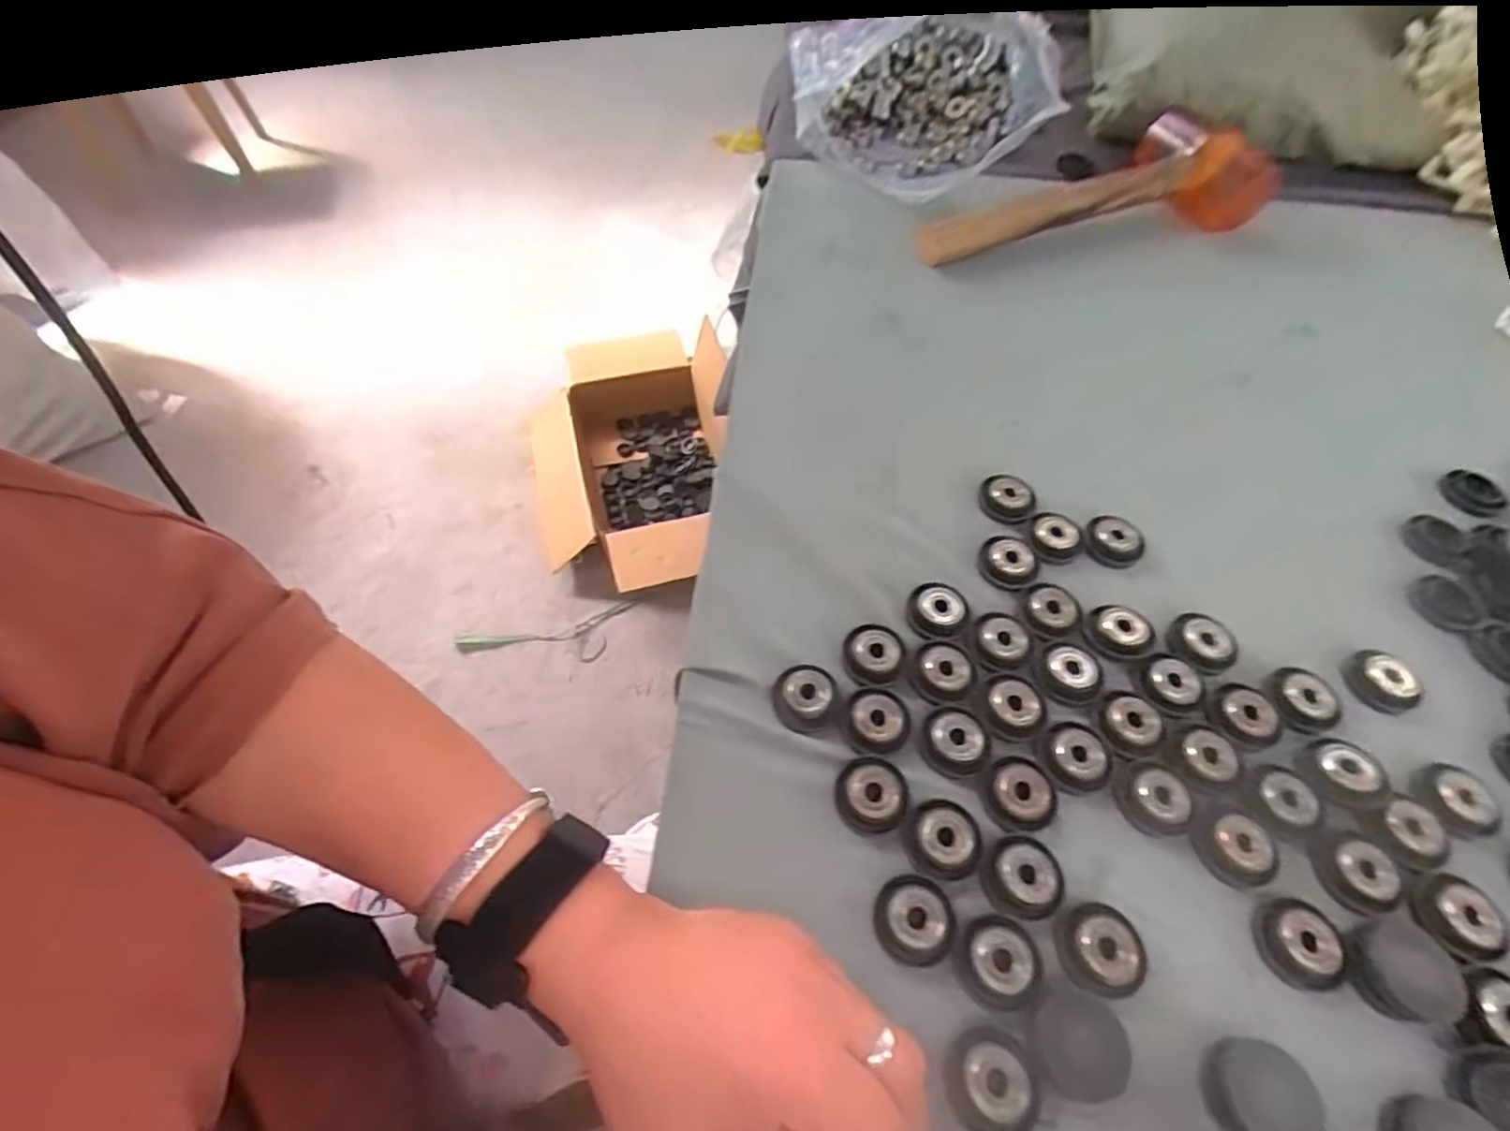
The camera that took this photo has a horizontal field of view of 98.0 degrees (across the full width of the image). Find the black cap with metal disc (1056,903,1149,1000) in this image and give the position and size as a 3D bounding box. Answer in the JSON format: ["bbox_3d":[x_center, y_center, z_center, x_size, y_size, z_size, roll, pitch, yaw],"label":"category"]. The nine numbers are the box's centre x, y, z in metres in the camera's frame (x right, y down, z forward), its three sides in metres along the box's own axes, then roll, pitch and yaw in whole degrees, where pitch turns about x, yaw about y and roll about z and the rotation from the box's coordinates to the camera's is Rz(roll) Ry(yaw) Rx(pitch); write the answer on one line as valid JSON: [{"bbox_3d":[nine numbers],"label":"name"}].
[{"bbox_3d":[0.134,0.149,0.255,0.028,0.011,0.030,2,57,-3],"label":"black cap with metal disc"}]

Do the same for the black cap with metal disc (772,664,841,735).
[{"bbox_3d":[0.024,0.062,0.307,0.031,0.008,0.031,2,57,-3],"label":"black cap with metal disc"}]

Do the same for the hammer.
[{"bbox_3d":[0.271,-0.274,0.507,0.286,0.049,0.113,-27,62,-20],"label":"hammer"}]

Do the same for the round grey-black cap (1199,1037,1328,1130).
[{"bbox_3d":[0.178,0.185,0.230,0.031,0.016,0.030,2,57,-3],"label":"round grey-black cap"}]

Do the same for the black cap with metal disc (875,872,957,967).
[{"bbox_3d":[0.063,0.139,0.258,0.029,0.009,0.030,2,57,-3],"label":"black cap with metal disc"}]

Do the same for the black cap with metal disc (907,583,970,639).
[{"bbox_3d":[0.094,0.022,0.334,0.030,0.007,0.029,2,57,-3],"label":"black cap with metal disc"}]

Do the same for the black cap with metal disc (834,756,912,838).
[{"bbox_3d":[0.051,0.099,0.283,0.029,0.010,0.030,2,57,-3],"label":"black cap with metal disc"}]

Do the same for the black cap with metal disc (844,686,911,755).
[{"bbox_3d":[0.057,0.071,0.301,0.028,0.006,0.032,14,57,6],"label":"black cap with metal disc"}]

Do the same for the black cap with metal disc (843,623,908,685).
[{"bbox_3d":[0.059,0.043,0.320,0.031,0.006,0.029,2,57,-3],"label":"black cap with metal disc"}]

